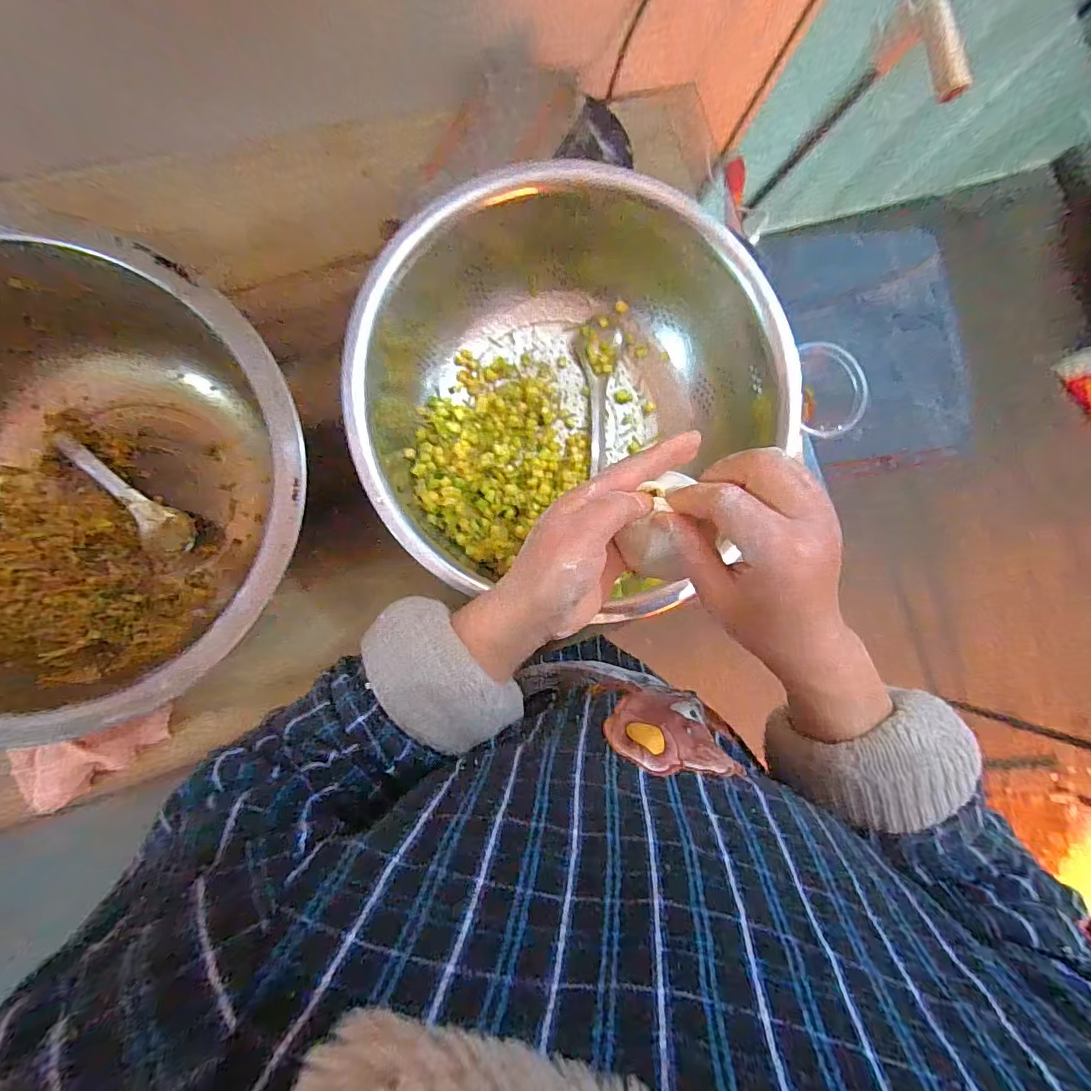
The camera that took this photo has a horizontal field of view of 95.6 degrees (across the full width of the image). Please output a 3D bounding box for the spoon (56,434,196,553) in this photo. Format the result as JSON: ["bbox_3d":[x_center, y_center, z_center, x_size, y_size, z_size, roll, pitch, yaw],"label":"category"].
[{"bbox_3d":[-0.399,-0.044,0.466,0.140,0.021,0.040,38,83,-2],"label":"spoon"}]

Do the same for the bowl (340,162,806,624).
[{"bbox_3d":[0.014,-0.126,0.441,0.314,0.121,0.344,0,86,-6],"label":"bowl"}]

